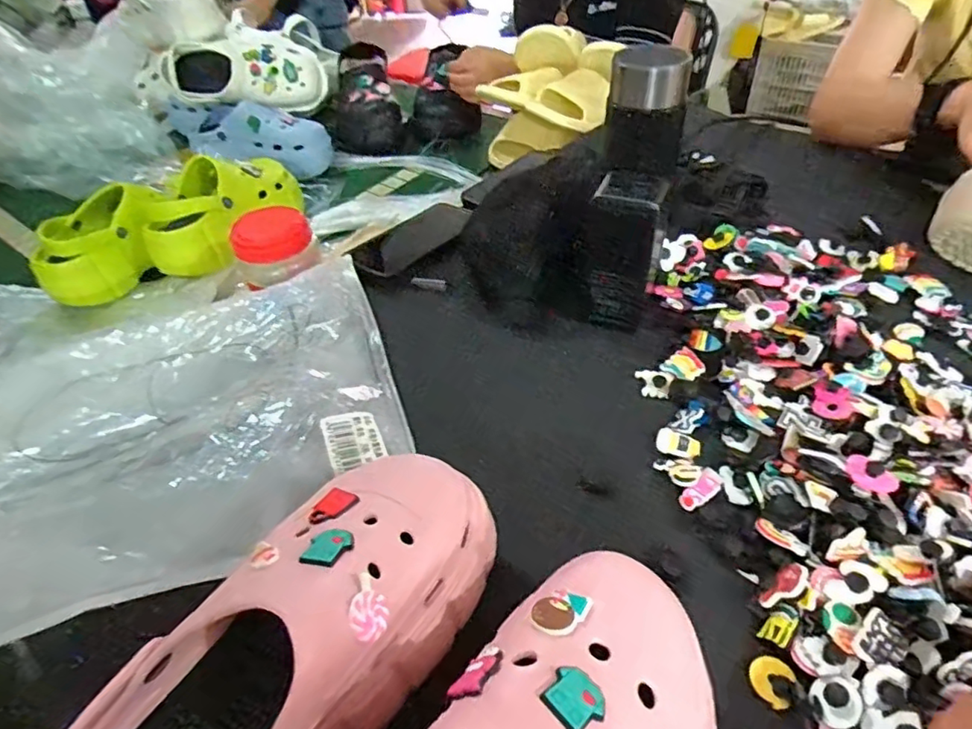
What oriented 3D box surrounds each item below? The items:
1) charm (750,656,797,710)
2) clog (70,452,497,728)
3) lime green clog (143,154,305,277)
[{"bbox_3d":[0.153,0.169,0.315,0.021,0.004,0.023,18,65,25],"label":"charm"},{"bbox_3d":[-0.092,0.135,0.278,0.096,0.079,0.236,22,50,25],"label":"clog"},{"bbox_3d":[-0.365,-0.217,0.824,0.114,0.103,0.225,16,47,20],"label":"lime green clog"}]

